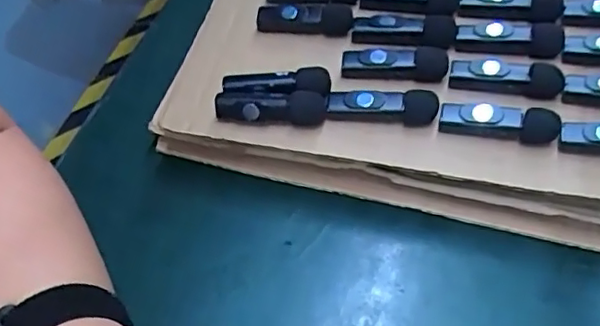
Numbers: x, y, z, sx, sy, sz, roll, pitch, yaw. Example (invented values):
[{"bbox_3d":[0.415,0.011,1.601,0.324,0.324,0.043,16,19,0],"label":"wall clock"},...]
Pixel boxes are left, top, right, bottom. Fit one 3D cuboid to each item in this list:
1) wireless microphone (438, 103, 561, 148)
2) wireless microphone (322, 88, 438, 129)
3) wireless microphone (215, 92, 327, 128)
[{"bbox_3d":[0.113,-0.023,0.337,0.064,0.016,0.013,10,56,5],"label":"wireless microphone"},{"bbox_3d":[0.047,-0.033,0.348,0.063,0.019,0.011,7,56,3],"label":"wireless microphone"},{"bbox_3d":[-0.018,-0.033,0.355,0.065,0.014,0.016,4,55,1],"label":"wireless microphone"}]

